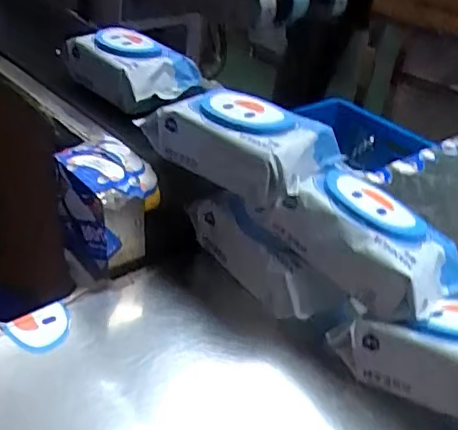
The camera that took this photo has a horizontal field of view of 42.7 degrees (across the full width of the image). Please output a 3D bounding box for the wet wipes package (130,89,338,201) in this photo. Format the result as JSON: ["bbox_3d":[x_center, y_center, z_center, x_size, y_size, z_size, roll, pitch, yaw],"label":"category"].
[{"bbox_3d":[0.013,-0.080,0.632,0.196,0.079,0.109,26,38,26],"label":"wet wipes package"}]

